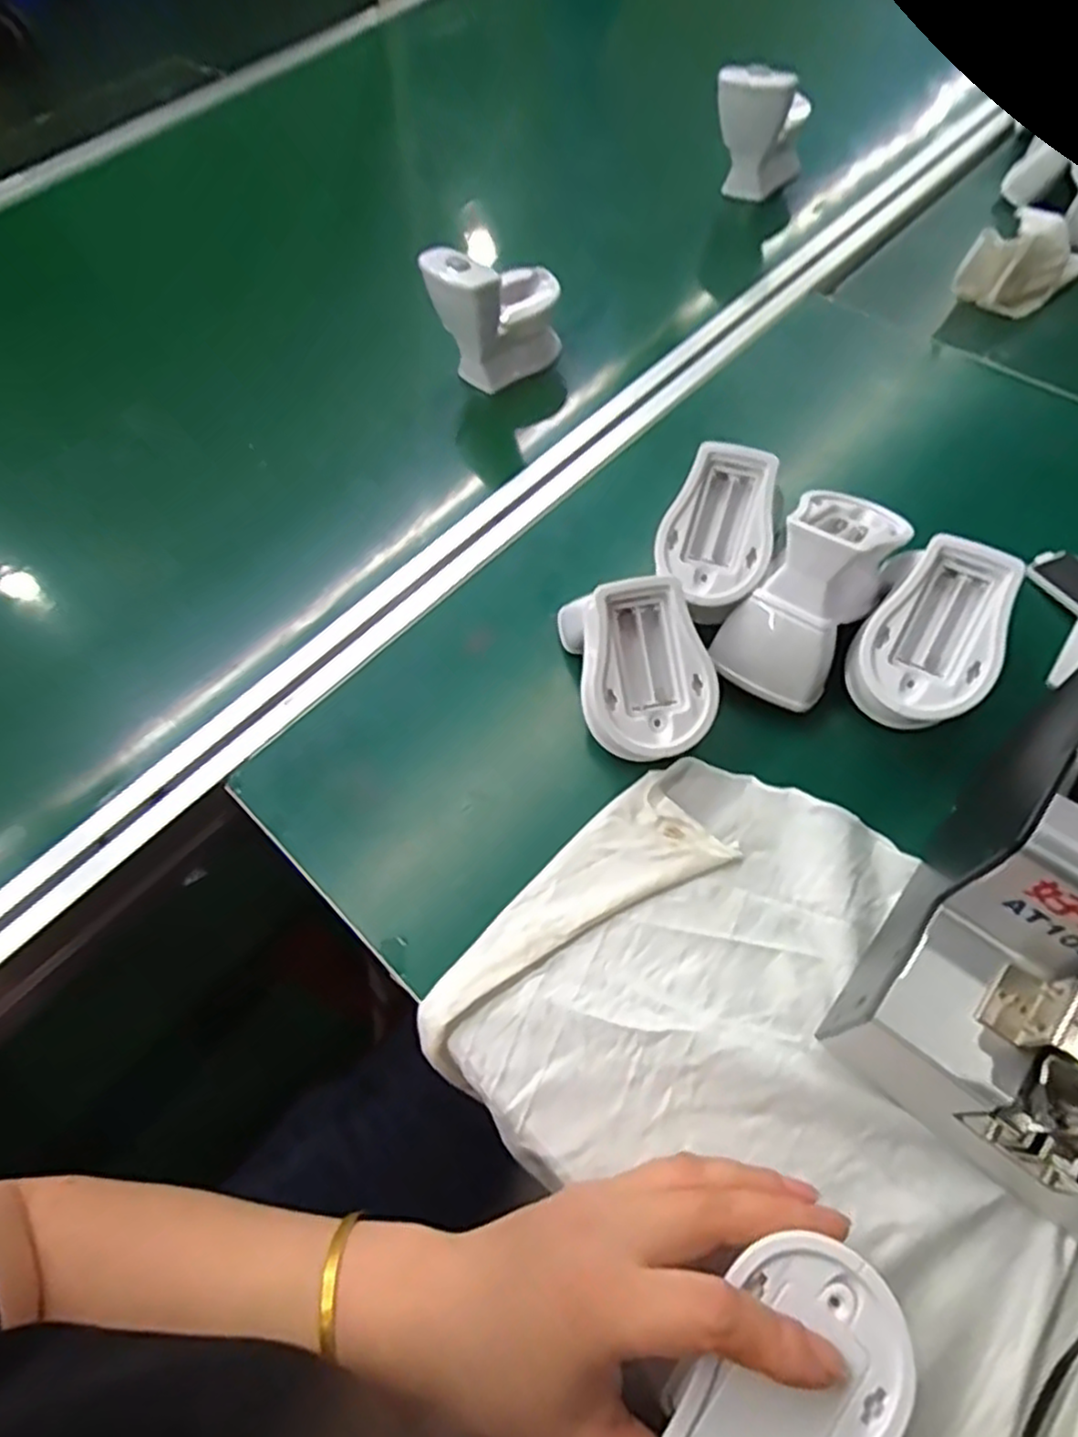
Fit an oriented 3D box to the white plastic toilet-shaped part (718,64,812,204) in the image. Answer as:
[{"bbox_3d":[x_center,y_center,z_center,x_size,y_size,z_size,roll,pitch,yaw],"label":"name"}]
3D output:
[{"bbox_3d":[0.204,-0.540,0.665,0.085,0.092,0.044,11,55,4],"label":"white plastic toilet-shaped part"}]

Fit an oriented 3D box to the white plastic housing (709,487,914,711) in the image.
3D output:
[{"bbox_3d":[0.152,-0.074,0.393,0.062,0.058,0.130,32,90,18],"label":"white plastic housing"}]

